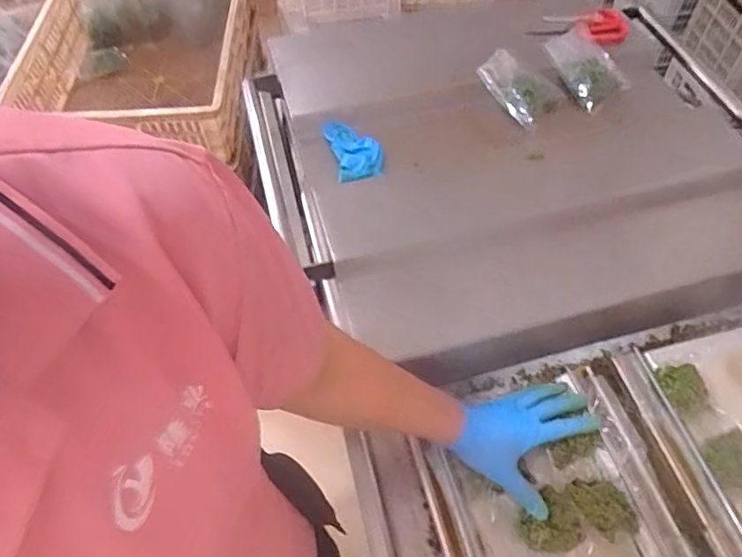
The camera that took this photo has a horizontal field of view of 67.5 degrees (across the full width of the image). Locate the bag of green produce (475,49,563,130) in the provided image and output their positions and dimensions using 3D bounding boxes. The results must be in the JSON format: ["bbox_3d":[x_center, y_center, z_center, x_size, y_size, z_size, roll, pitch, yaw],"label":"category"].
[{"bbox_3d":[0.247,-0.306,0.898,0.101,0.059,0.138,-32,61,-19],"label":"bag of green produce"}]

